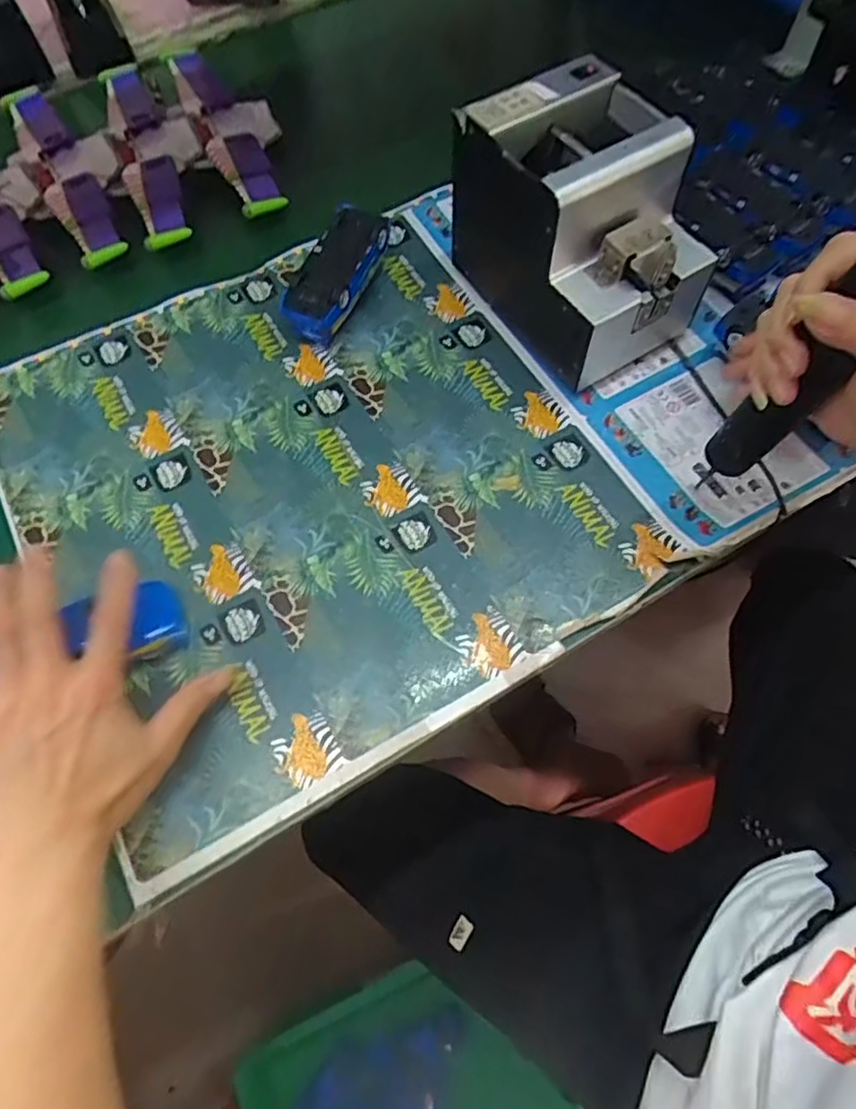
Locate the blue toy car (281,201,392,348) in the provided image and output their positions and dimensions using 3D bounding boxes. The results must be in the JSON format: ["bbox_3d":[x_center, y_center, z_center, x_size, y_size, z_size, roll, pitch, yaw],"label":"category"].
[{"bbox_3d":[-0.078,-0.243,0.559,0.056,0.046,0.129,19,67,10],"label":"blue toy car"}]

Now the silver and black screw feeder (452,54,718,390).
[{"bbox_3d":[0.116,-0.253,0.494,0.116,0.152,0.182,-28,66,-11],"label":"silver and black screw feeder"}]

